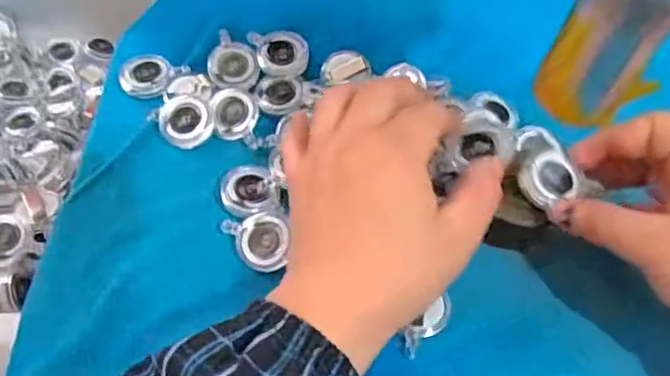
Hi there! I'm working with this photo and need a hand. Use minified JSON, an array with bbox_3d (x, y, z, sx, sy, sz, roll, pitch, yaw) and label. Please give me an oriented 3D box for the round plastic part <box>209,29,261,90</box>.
[{"bbox_3d":[-0.064,-0.082,0.371,0.030,0.008,0.041,-8,58,-9],"label":"round plastic part"}]

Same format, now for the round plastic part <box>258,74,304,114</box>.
[{"bbox_3d":[-0.033,-0.057,0.361,0.026,0.004,0.030,1,57,-3],"label":"round plastic part"}]

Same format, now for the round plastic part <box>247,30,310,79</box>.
[{"bbox_3d":[-0.033,-0.084,0.371,0.033,0.006,0.033,0,88,0],"label":"round plastic part"}]

